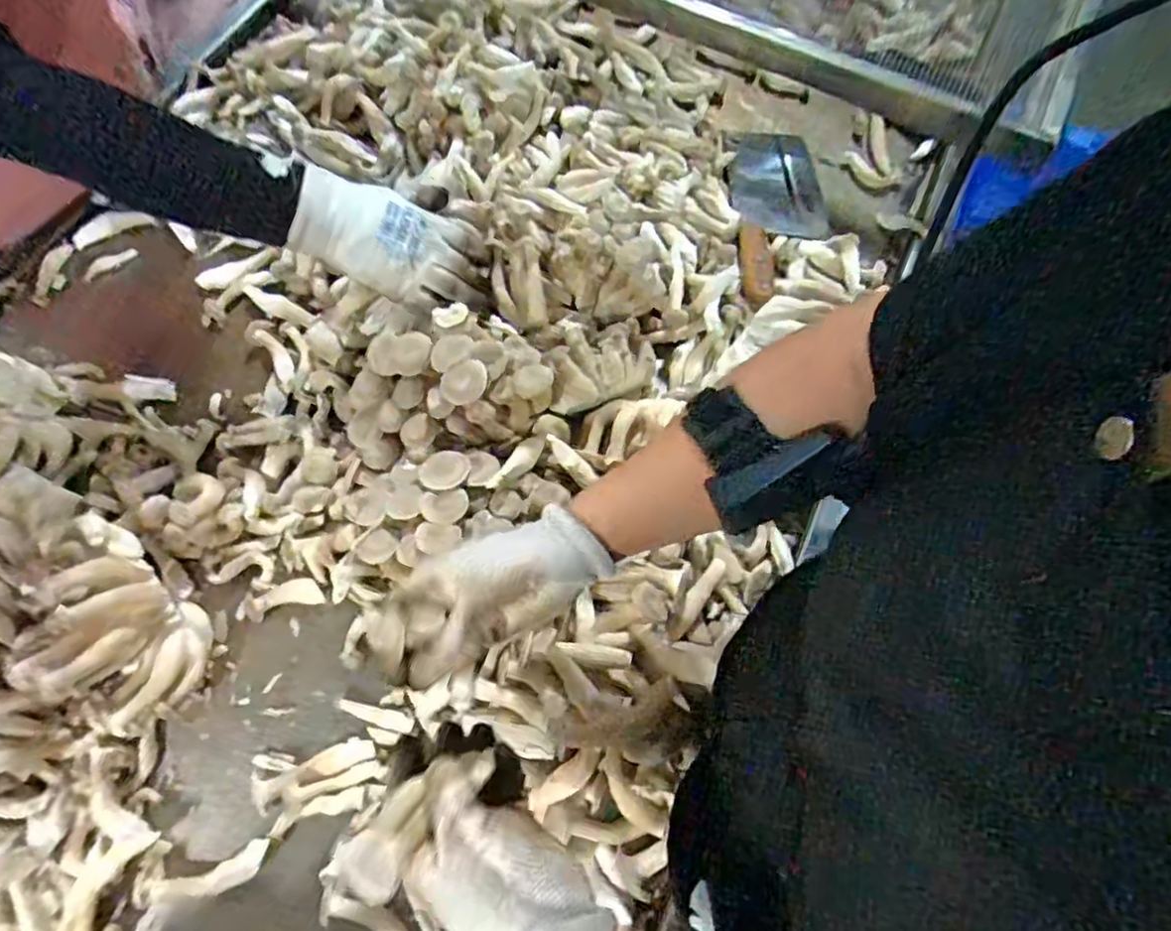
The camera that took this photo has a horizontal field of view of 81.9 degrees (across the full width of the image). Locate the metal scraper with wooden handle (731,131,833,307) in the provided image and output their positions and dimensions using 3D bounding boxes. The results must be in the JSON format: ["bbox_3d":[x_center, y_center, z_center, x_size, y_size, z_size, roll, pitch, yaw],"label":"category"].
[{"bbox_3d":[0.210,-0.279,0.738,0.105,0.034,0.263,0,67,-1],"label":"metal scraper with wooden handle"}]

